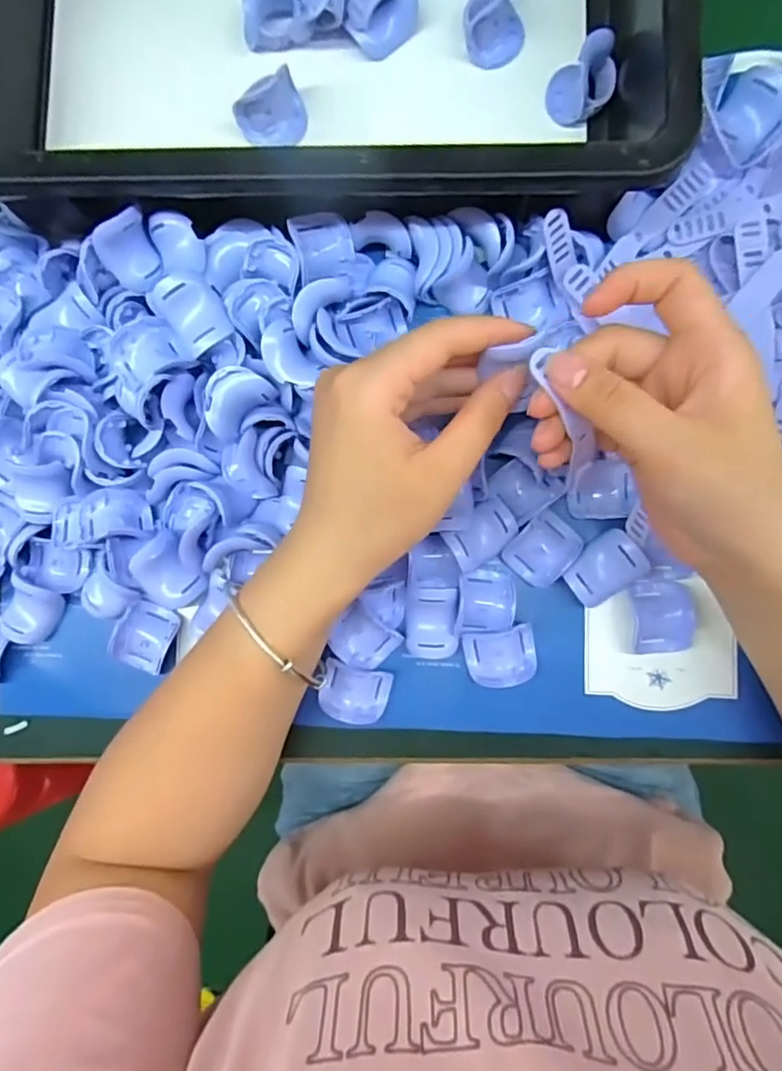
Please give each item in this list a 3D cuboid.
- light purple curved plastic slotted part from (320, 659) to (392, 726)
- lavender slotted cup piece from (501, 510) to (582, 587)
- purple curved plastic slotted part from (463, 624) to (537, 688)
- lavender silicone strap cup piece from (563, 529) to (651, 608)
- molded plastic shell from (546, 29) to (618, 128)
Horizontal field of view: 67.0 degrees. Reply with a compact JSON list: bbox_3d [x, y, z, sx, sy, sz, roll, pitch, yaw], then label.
[{"bbox_3d":[-0.020,0.087,0.323,0.037,0.012,0.028,11,88,6],"label":"light purple curved plastic slotted part"},{"bbox_3d":[0.081,0.008,0.316,0.028,0.016,0.037,44,91,1],"label":"lavender slotted cup piece"},{"bbox_3d":[0.060,0.065,0.317,0.037,0.011,0.029,-9,86,5],"label":"purple curved plastic slotted part"},{"bbox_3d":[0.111,0.018,0.310,0.039,0.019,0.028,-44,89,1],"label":"lavender silicone strap cup piece"},{"bbox_3d":[0.102,-0.238,0.310,0.033,0.027,0.028,-28,85,3],"label":"molded plastic shell"}]

